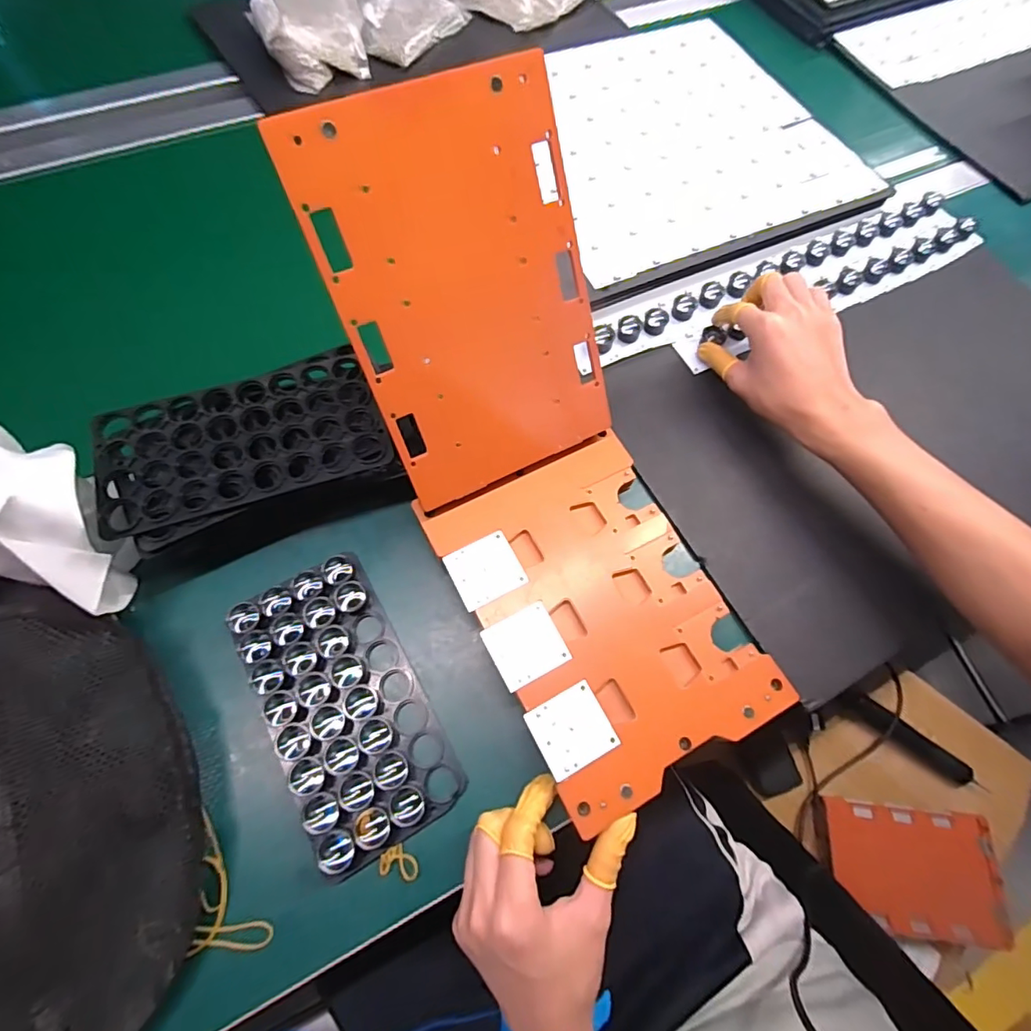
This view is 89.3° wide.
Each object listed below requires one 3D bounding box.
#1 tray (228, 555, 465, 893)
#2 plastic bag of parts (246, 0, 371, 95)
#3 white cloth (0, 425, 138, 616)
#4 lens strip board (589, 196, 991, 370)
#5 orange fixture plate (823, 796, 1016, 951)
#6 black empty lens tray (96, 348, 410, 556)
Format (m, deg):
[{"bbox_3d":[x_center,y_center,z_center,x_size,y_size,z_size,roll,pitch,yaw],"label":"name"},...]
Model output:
[{"bbox_3d":[-0.117,0.124,0.354,0.096,0.021,0.188,-27,71,-13],"label":"tray"},{"bbox_3d":[-0.249,-0.591,0.623,0.121,0.060,0.161,-11,68,-7],"label":"plastic bag of parts"},{"bbox_3d":[-0.295,0.005,0.332,0.086,0.101,0.079,17,68,5],"label":"white cloth"},{"bbox_3d":[0.273,-0.236,0.517,0.434,0.024,0.102,-21,68,-10],"label":"lens strip board"},{"bbox_3d":[0.605,0.537,0.788,0.247,0.027,0.167,7,67,0],"label":"orange fixture plate"},{"bbox_3d":[-0.193,-0.050,0.374,0.191,0.028,0.107,-21,70,-11],"label":"black empty lens tray"}]

